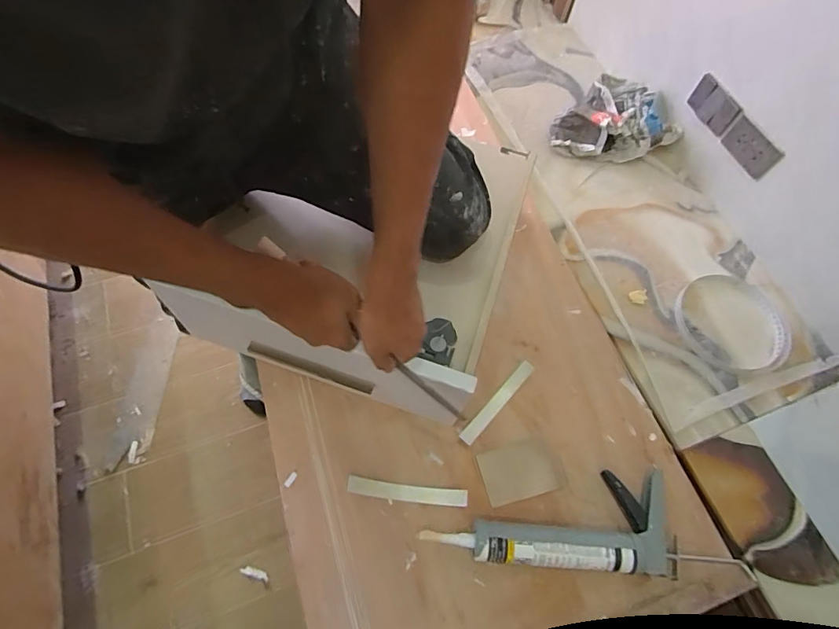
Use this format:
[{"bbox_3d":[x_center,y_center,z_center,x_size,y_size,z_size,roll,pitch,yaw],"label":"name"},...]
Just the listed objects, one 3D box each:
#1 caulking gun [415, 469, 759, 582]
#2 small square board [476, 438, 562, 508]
[{"bbox_3d":[0.223,0.299,0.629,0.442,0.047,0.138,-1,64,-4],"label":"caulking gun"},{"bbox_3d":[0.154,0.245,0.690,0.113,0.008,0.080,-12,65,-10],"label":"small square board"}]

